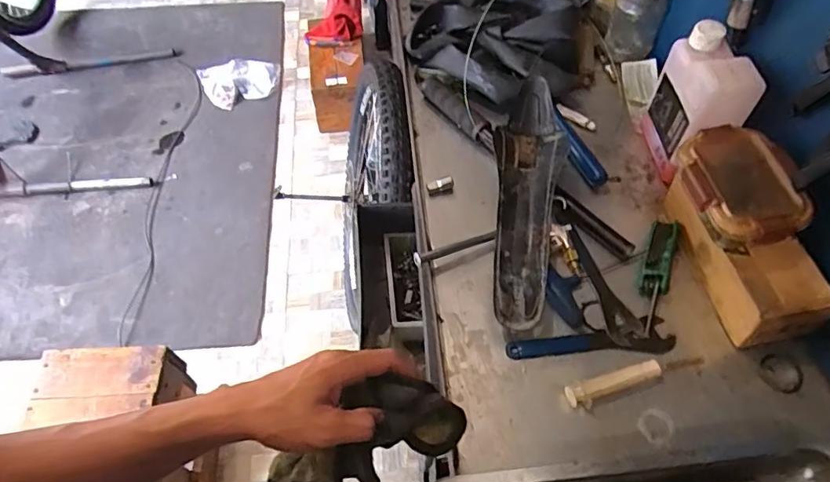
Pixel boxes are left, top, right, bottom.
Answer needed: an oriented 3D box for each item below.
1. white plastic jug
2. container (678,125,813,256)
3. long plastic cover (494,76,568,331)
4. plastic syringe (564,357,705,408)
[{"bbox_3d":[0.368,-0.171,0.694,0.074,0.169,0.129,-1,57,-1],"label":"white plastic jug"},{"bbox_3d":[0.360,-0.059,0.600,0.098,0.062,0.150,-5,57,-4],"label":"container"},{"bbox_3d":[0.140,-0.058,0.691,0.088,0.077,0.347,12,57,8],"label":"long plastic cover"},{"bbox_3d":[0.248,0.150,0.594,0.174,0.024,0.021,-15,58,-10],"label":"plastic syringe"}]

